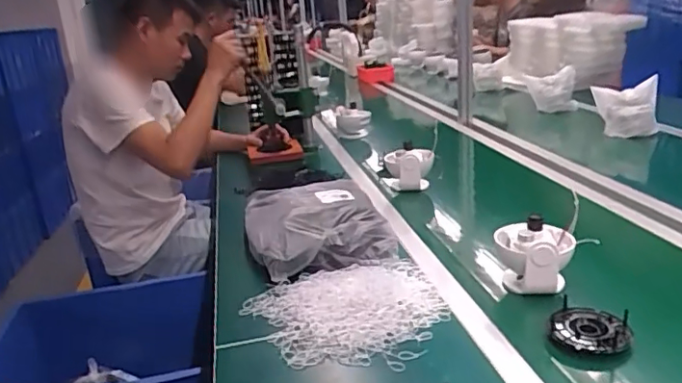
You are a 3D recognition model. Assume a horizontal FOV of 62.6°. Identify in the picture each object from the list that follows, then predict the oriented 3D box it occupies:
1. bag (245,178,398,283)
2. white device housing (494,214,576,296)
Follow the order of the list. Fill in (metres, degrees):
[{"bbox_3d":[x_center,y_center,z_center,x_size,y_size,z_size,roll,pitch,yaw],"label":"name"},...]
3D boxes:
[{"bbox_3d":[-0.057,0.059,1.108,0.255,0.085,0.315,-10,20,-14],"label":"bag"},{"bbox_3d":[0.304,0.105,0.882,0.115,0.110,0.119,2,20,19],"label":"white device housing"}]

